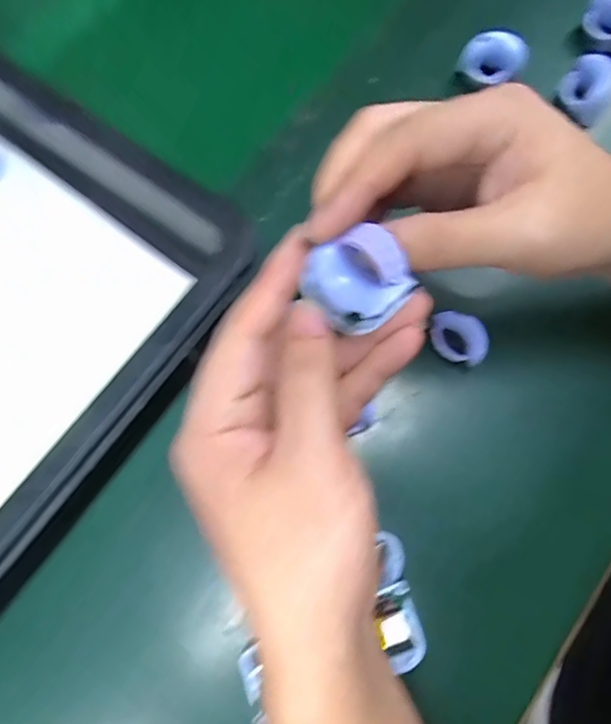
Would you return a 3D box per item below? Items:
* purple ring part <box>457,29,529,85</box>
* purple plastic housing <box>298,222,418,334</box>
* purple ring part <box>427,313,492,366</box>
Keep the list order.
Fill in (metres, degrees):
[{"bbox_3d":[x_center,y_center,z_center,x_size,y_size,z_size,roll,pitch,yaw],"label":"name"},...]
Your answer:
[{"bbox_3d":[0.130,-0.210,0.346,0.042,0.025,0.024,27,77,6],"label":"purple ring part"},{"bbox_3d":[0.021,-0.033,0.199,0.035,0.021,0.036,-36,79,-9],"label":"purple plastic housing"},{"bbox_3d":[0.095,-0.016,0.305,0.034,0.012,0.028,21,107,9],"label":"purple ring part"}]

